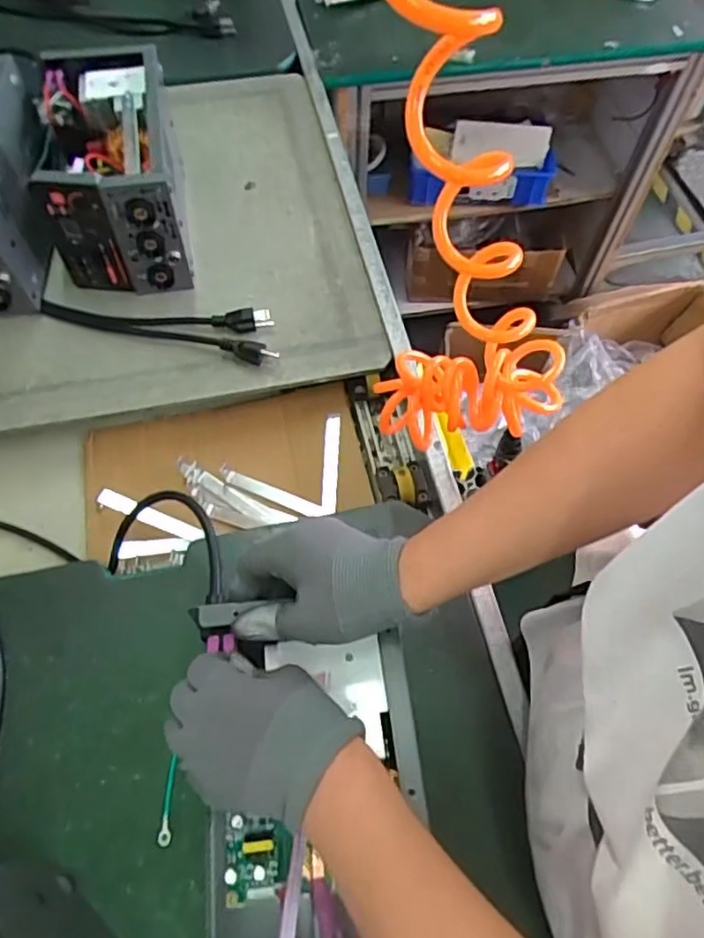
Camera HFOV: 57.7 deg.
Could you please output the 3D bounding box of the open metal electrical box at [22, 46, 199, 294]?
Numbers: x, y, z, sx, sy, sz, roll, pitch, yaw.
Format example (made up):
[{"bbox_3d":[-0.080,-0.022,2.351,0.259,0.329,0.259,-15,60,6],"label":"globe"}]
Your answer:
[{"bbox_3d":[-0.287,-0.356,0.767,0.142,0.153,0.262,-9,62,-8],"label":"open metal electrical box"}]

